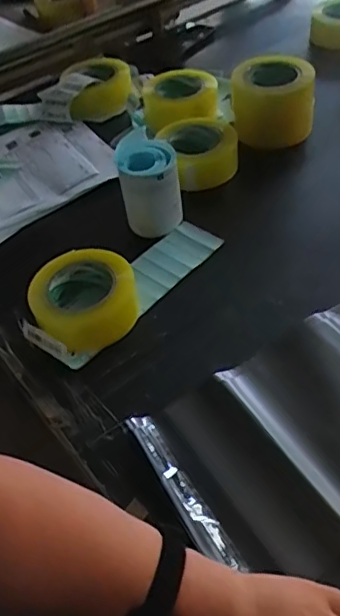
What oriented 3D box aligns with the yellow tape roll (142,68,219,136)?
[{"bbox_3d":[0.016,-0.362,0.976,0.127,0.052,0.127,-3,49,3],"label":"yellow tape roll"}]

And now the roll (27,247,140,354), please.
[{"bbox_3d":[-0.103,-0.012,0.687,0.123,0.054,0.113,-3,49,3],"label":"roll"}]

